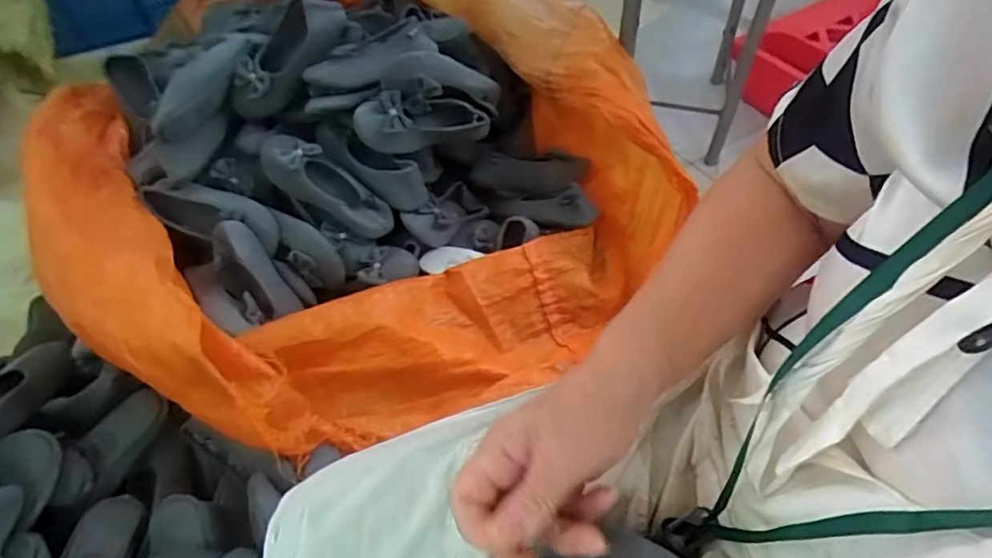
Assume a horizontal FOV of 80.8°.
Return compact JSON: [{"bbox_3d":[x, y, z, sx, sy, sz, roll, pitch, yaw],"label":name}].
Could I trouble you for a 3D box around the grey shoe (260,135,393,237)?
[{"bbox_3d":[-0.276,-0.153,0.959,0.241,0.047,0.082,35,57,-7],"label":"grey shoe"}]

